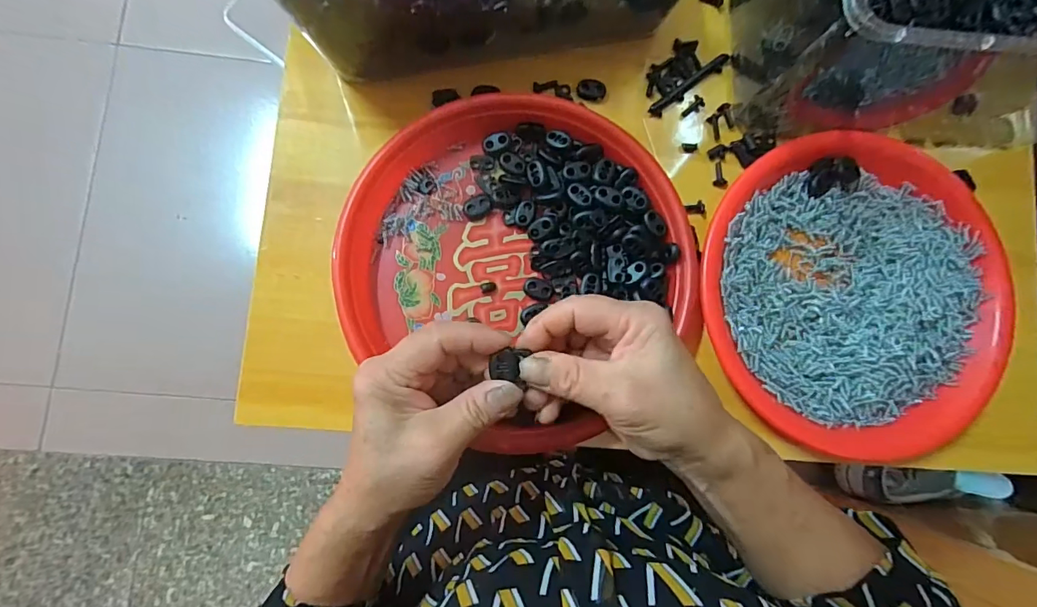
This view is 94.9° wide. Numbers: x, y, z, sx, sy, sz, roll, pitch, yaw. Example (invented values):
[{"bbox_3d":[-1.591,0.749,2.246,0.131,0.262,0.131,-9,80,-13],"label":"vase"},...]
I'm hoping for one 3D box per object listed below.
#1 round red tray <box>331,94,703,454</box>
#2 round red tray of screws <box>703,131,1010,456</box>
[{"bbox_3d":[-0.002,-0.033,0.327,0.229,0.034,0.220,1,83,-4],"label":"round red tray"},{"bbox_3d":[0.242,-0.005,0.340,0.220,0.026,0.228,1,83,-4],"label":"round red tray of screws"}]

